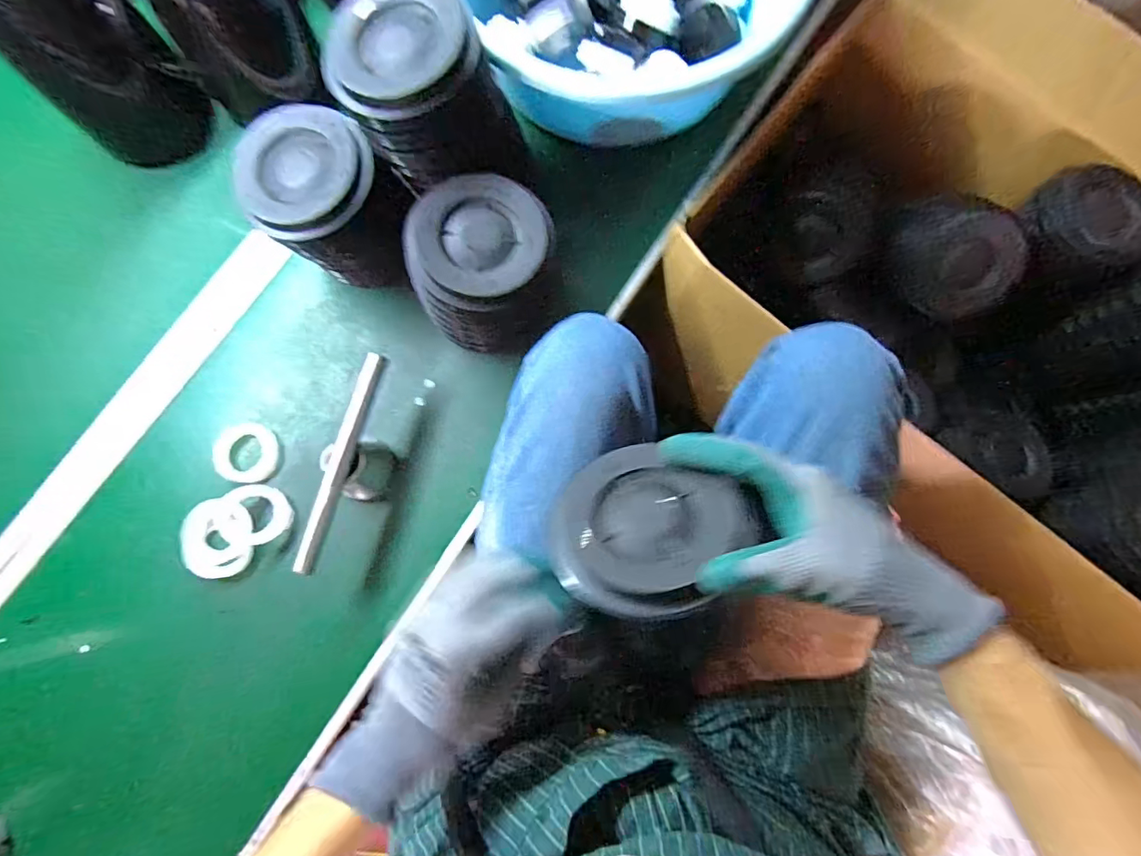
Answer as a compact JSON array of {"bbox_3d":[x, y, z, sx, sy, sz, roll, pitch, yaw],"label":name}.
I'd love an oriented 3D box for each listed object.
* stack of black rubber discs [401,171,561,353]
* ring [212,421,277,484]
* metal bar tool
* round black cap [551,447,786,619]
[{"bbox_3d":[-0.078,-0.143,0.492,0.126,0.127,0.134,-2,80,0],"label":"stack of black rubber discs"},{"bbox_3d":[-0.321,0.024,0.515,0.054,0.010,0.058,0,80,0],"label":"ring"},{"bbox_3d":[-0.201,0.034,0.490,0.042,0.066,0.199,10,80,2],"label":"metal bar tool"},{"bbox_3d":[0.047,0.068,0.337,0.110,0.025,0.110,-6,57,9],"label":"round black cap"}]

